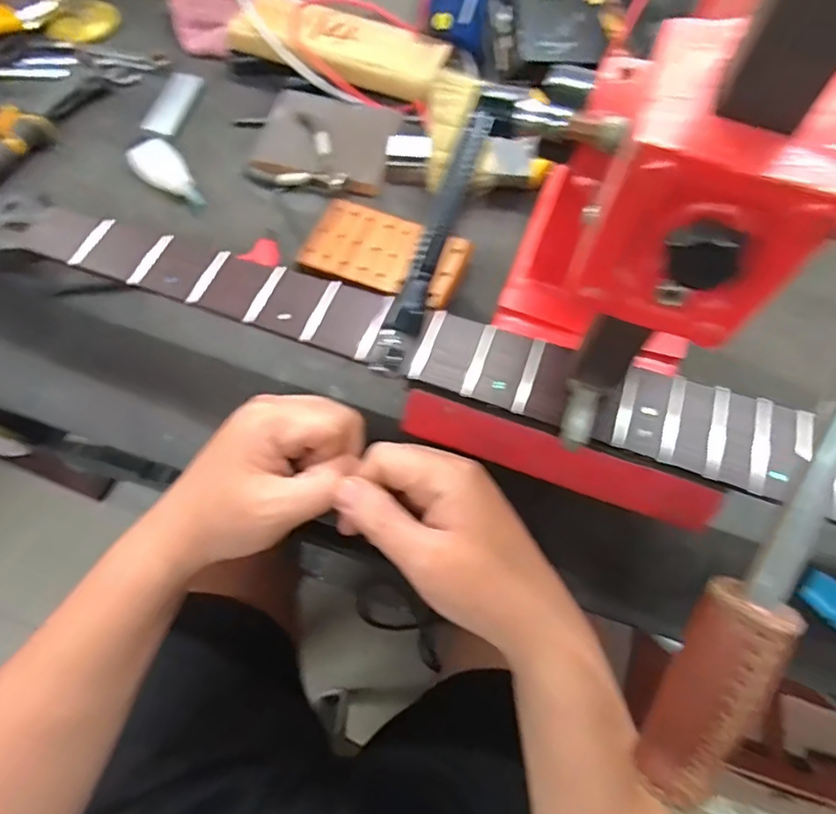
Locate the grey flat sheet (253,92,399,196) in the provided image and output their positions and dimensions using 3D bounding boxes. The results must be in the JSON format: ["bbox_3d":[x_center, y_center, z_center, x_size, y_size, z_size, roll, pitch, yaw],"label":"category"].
[{"bbox_3d":[-0.082,-0.240,0.521,0.115,0.025,0.097,10,64,4],"label":"grey flat sheet"}]

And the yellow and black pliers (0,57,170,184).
[{"bbox_3d":[-0.345,-0.260,0.518,0.064,0.027,0.255,30,67,13],"label":"yellow and black pliers"}]

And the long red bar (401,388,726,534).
[{"bbox_3d":[0.083,0.031,0.340,0.187,0.029,0.022,17,65,7],"label":"long red bar"}]

